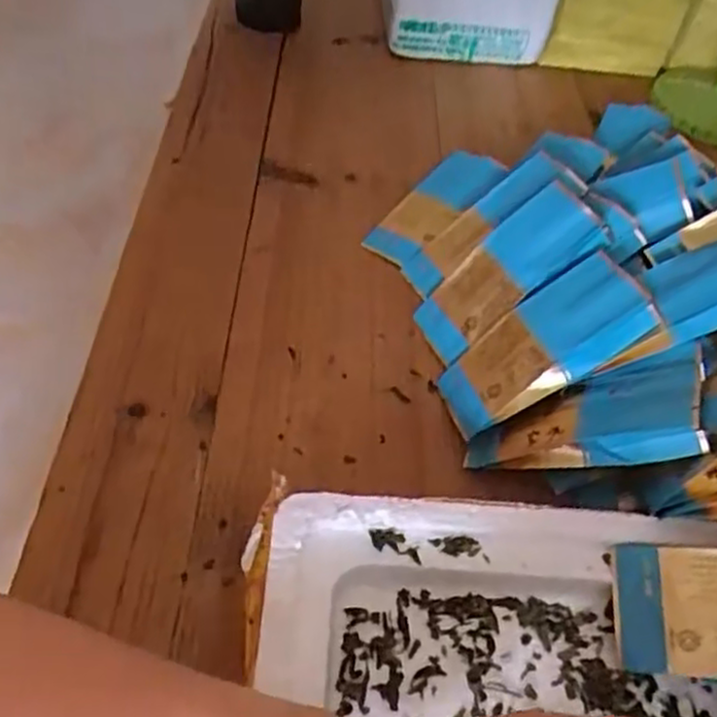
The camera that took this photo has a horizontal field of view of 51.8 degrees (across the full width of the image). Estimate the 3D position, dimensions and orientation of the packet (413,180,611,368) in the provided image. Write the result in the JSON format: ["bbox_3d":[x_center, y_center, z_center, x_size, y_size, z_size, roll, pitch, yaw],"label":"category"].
[{"bbox_3d":[0.094,-0.054,0.478,0.129,0.020,0.058,-41,49,15],"label":"packet"}]

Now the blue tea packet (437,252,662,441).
[{"bbox_3d":[0.107,-0.006,0.442,0.127,0.020,0.058,-35,49,12],"label":"blue tea packet"}]

